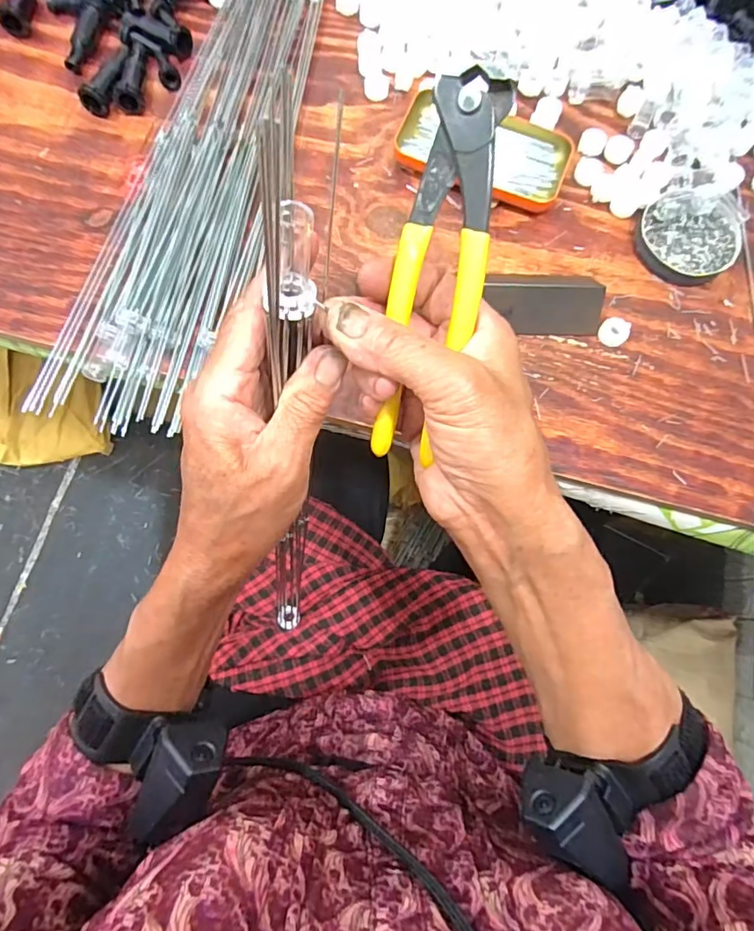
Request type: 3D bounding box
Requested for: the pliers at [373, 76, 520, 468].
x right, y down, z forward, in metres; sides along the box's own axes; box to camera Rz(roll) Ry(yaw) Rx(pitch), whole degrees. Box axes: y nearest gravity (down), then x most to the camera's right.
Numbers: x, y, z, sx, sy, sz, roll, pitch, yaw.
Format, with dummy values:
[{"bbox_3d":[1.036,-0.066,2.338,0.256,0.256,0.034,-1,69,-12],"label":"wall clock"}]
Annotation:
[{"bbox_3d":[0.027,-0.081,0.234,0.039,0.011,0.161,14,107,2],"label":"pliers"}]

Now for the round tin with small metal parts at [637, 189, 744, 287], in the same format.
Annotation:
[{"bbox_3d":[0.261,-0.189,0.435,0.083,0.013,0.079,0,77,-2],"label":"round tin with small metal parts"}]

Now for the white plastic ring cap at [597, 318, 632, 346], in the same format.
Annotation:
[{"bbox_3d":[0.190,-0.107,0.417,0.023,0.011,0.022,0,77,-2],"label":"white plastic ring cap"}]

